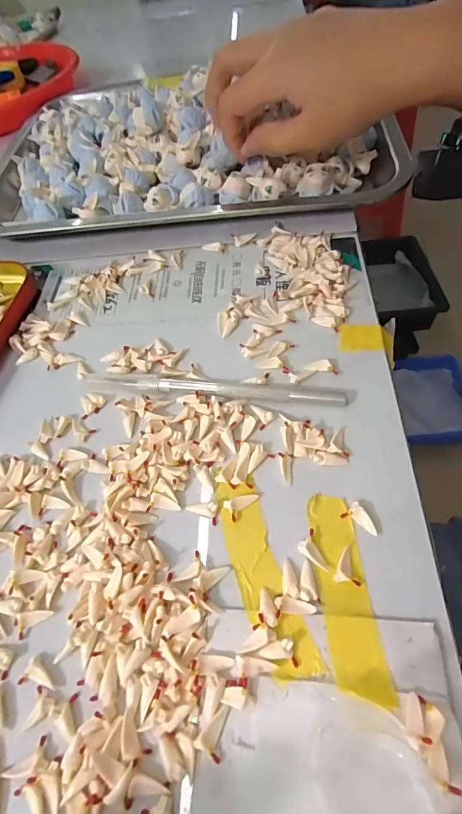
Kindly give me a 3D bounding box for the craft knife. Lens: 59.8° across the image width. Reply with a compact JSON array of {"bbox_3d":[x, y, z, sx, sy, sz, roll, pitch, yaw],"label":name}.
[{"bbox_3d":[-0.012,-0.012,0.226,0.146,0.007,0.013,3,58,10],"label":"craft knife"}]

